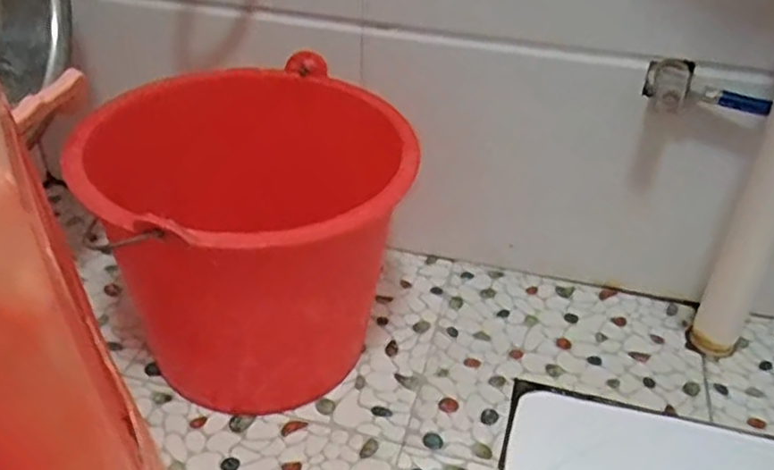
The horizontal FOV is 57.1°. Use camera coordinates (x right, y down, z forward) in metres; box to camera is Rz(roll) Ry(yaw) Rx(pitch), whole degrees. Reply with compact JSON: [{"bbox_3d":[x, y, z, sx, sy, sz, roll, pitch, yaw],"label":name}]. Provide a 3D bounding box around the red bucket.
[{"bbox_3d":[-0.128,0.017,0.721,0.288,0.276,0.288,2,37,-1],"label":"red bucket"}]

